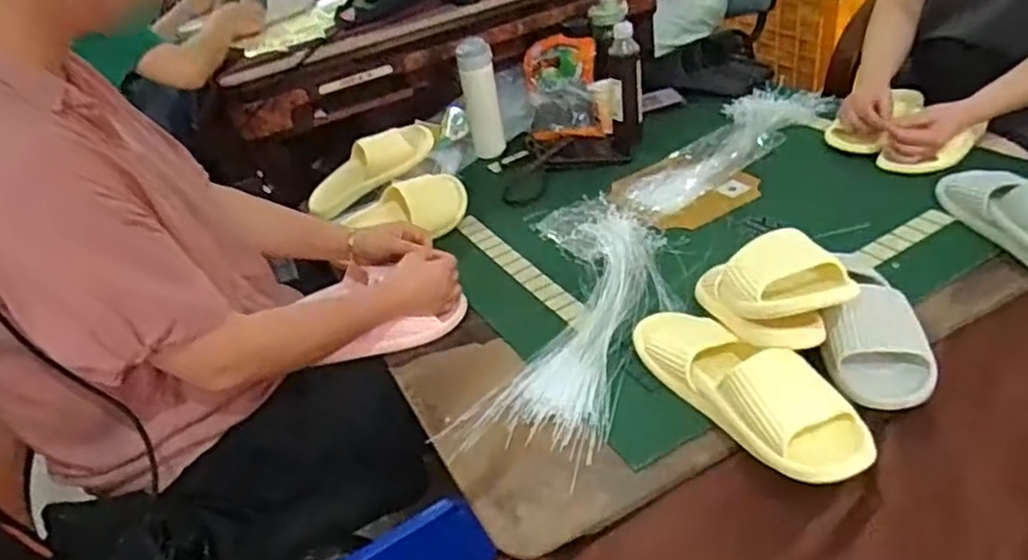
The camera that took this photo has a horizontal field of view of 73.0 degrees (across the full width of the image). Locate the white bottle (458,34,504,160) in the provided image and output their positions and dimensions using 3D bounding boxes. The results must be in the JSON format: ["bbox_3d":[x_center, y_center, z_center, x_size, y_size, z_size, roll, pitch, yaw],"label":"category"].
[{"bbox_3d":[-0.063,-0.348,1.361,0.069,0.234,0.060,-8,35,0],"label":"white bottle"}]

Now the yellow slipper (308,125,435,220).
[{"bbox_3d":[-0.267,-0.204,1.263,0.260,0.077,0.096,-35,37,0],"label":"yellow slipper"}]

